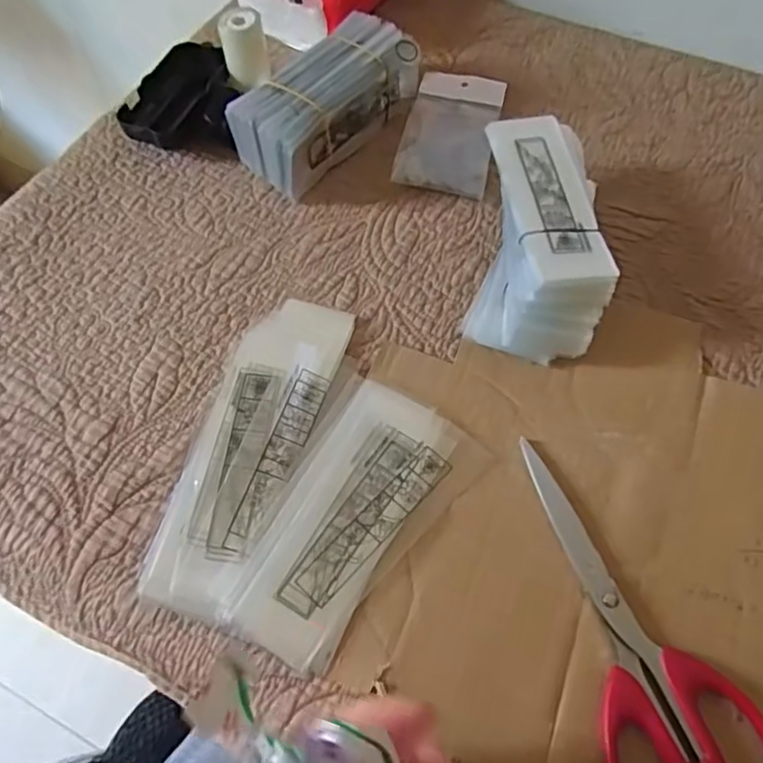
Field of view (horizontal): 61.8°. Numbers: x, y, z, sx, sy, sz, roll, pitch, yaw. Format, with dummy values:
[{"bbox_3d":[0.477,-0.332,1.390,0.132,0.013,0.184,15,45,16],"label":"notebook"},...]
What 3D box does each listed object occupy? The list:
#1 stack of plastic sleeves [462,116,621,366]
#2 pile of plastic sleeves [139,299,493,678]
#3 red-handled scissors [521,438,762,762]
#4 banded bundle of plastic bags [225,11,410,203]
[{"bbox_3d":[0.106,-0.100,0.425,0.078,0.051,0.173,7,60,4],"label":"stack of plastic sleeves"},{"bbox_3d":[-0.068,0.033,0.370,0.072,0.014,0.200,13,61,7],"label":"pile of plastic sleeves"},{"bbox_3d":[0.128,0.119,0.322,0.075,0.010,0.195,-11,61,-6],"label":"red-handled scissors"},{"bbox_3d":[-0.043,-0.212,0.489,0.063,0.055,0.153,33,65,17],"label":"banded bundle of plastic bags"}]

